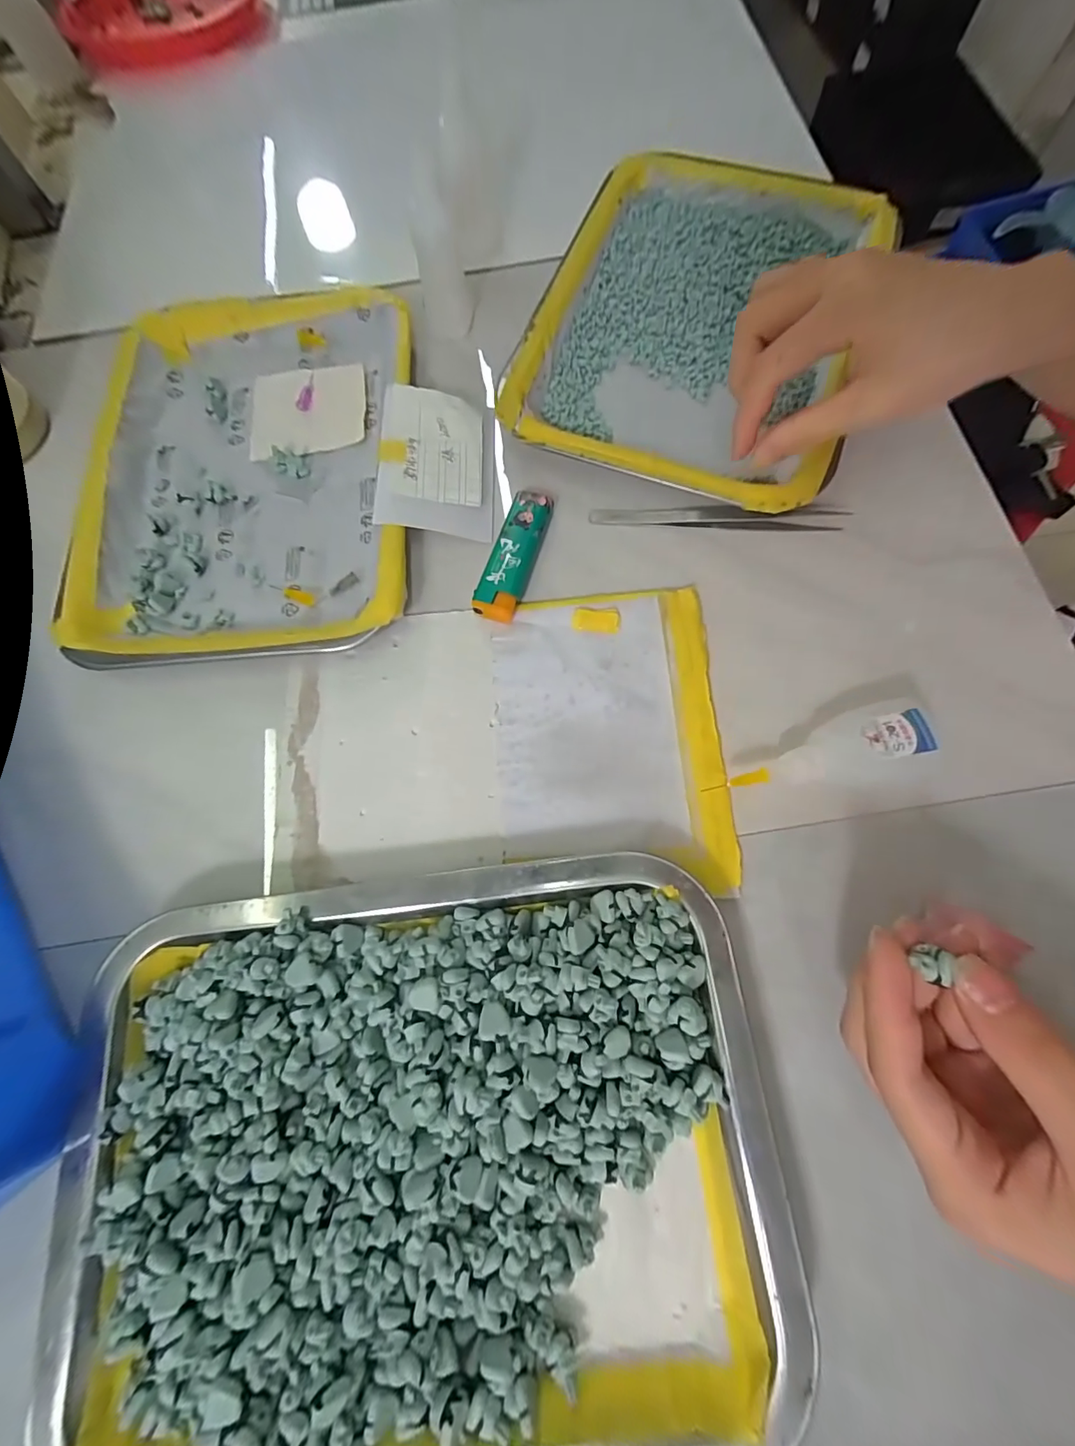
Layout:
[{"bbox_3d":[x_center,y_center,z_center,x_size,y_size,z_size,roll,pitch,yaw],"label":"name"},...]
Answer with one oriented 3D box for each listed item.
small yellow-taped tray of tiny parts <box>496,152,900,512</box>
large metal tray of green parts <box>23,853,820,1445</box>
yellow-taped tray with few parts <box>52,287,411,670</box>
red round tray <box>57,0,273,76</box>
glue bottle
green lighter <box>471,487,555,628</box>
[{"bbox_3d":[0.098,-0.247,0.299,0.182,0.031,0.257,18,74,8],"label":"small yellow-taped tray of tiny parts"},{"bbox_3d":[-0.045,0.158,0.179,0.261,0.024,0.193,-7,72,1],"label":"large metal tray of green parts"},{"bbox_3d":[-0.169,-0.151,0.286,0.184,0.021,0.249,-4,72,0],"label":"yellow-taped tray with few parts"},{"bbox_3d":[-0.338,-0.654,0.440,0.175,0.019,0.205,-19,72,-4],"label":"red round tray"},{"bbox_3d":[0.130,0.016,0.220,0.092,0.021,0.035,-13,72,-1],"label":"glue bottle"},{"bbox_3d":[-0.012,-0.091,0.264,0.024,0.011,0.077,17,74,8],"label":"green lighter"}]

